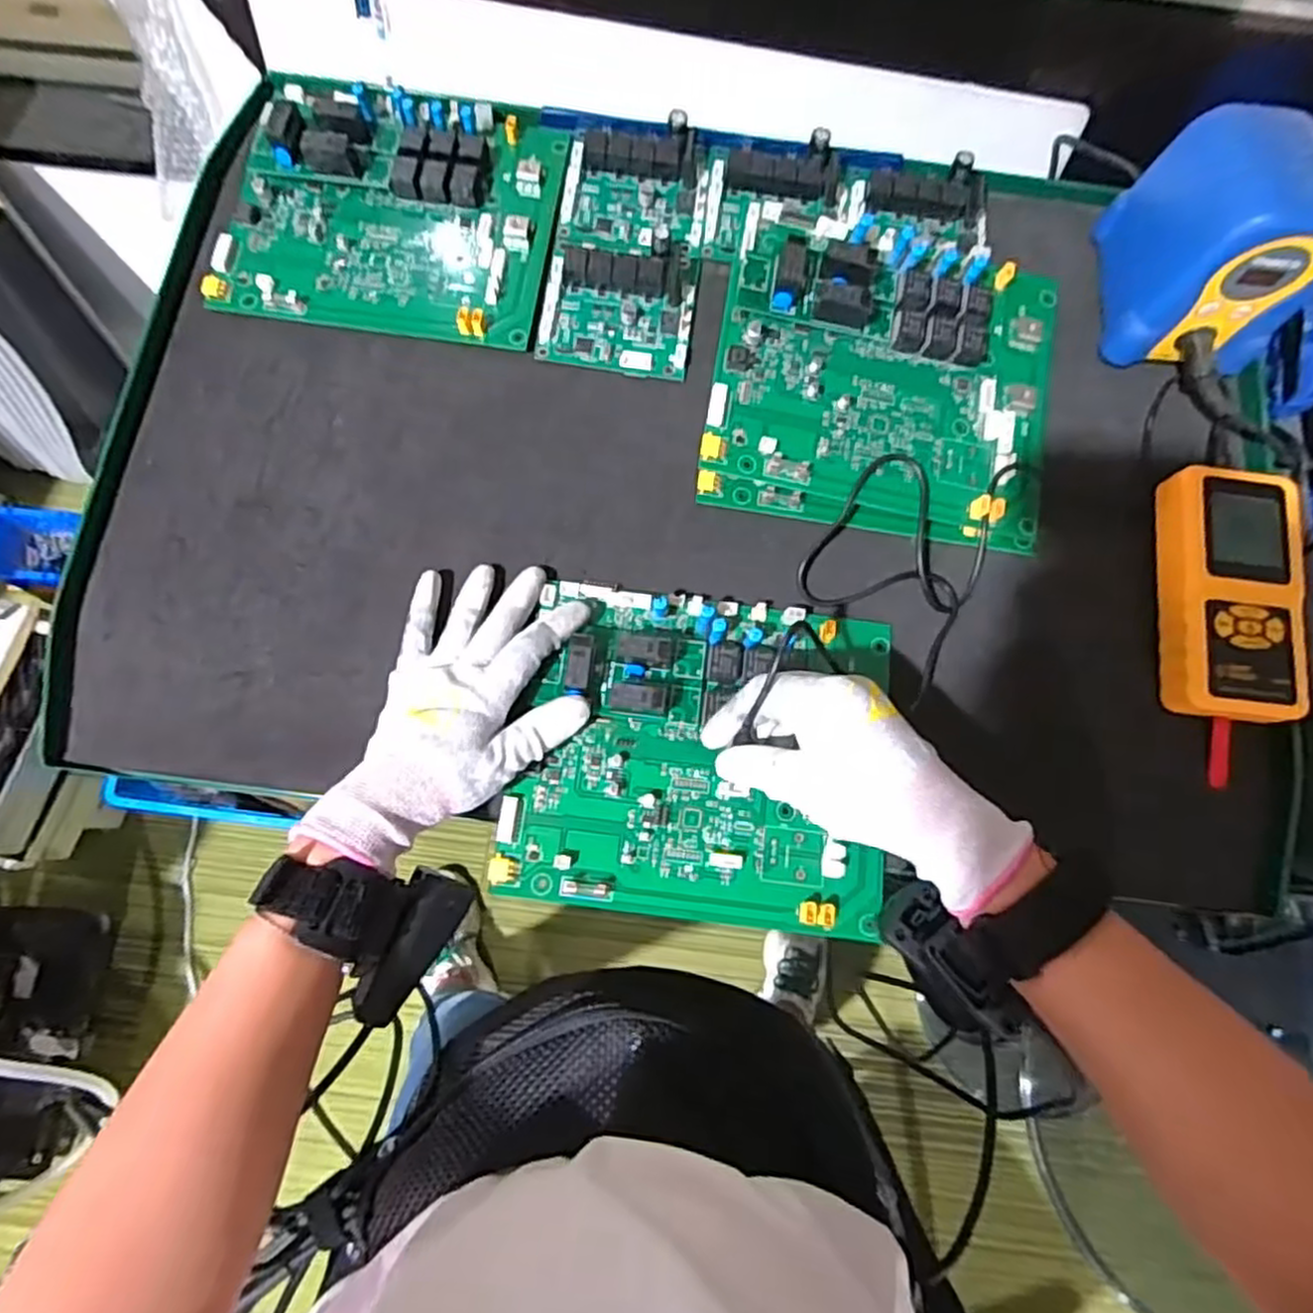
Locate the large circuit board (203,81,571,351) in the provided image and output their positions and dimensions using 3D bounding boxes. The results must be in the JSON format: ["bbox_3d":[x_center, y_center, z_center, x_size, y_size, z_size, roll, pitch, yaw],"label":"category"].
[{"bbox_3d":[-0.169,-0.290,0.461,0.199,0.029,0.170,7,76,1],"label":"large circuit board"}]

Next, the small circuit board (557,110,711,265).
[{"bbox_3d":[-0.014,-0.307,0.474,0.094,0.022,0.094,6,76,1],"label":"small circuit board"}]

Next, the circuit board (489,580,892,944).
[{"bbox_3d":[0.026,0.049,0.383,0.196,0.033,0.173,8,76,1],"label":"circuit board"}]

